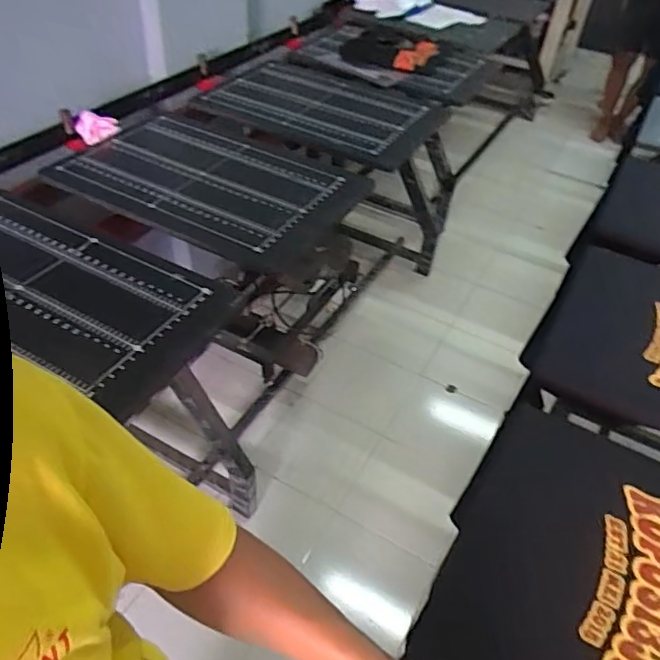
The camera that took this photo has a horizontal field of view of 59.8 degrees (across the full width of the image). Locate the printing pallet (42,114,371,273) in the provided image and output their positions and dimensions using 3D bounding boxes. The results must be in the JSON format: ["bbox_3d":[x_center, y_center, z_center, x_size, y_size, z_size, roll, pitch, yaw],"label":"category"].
[{"bbox_3d":[-0.256,-0.337,1.275,0.626,0.045,0.414,24,47,21],"label":"printing pallet"}]

